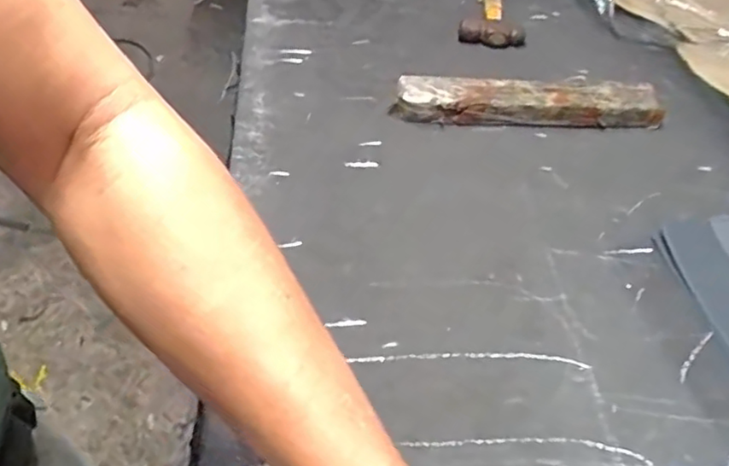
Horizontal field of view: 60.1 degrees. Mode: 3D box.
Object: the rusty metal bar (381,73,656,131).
[{"bbox_3d":[0.163,-0.127,0.617,0.266,0.036,0.043,1,47,-4],"label":"rusty metal bar"}]

